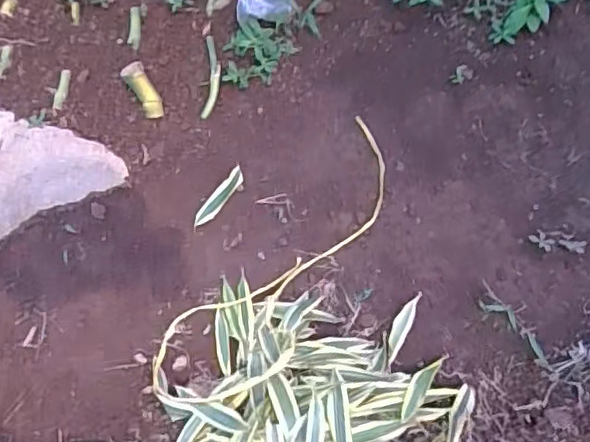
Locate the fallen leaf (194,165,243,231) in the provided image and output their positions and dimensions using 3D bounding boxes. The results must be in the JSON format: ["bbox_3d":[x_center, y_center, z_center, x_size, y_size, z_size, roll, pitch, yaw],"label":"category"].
[{"bbox_3d":[-0.105,-0.034,0.850,0.020,0.011,0.106,27,63,18],"label":"fallen leaf"}]

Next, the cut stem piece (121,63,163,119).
[{"bbox_3d":[-0.227,-0.196,0.914,0.033,0.028,0.088,-32,101,-13],"label":"cut stem piece"}]

